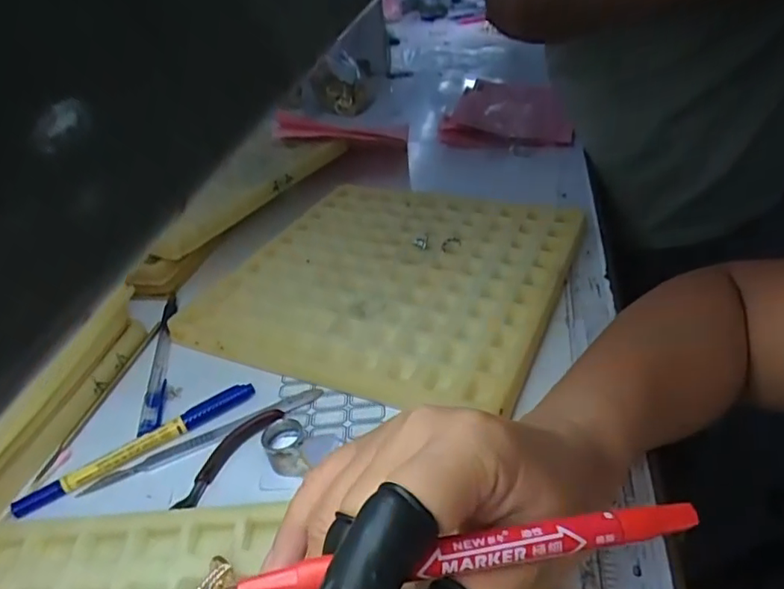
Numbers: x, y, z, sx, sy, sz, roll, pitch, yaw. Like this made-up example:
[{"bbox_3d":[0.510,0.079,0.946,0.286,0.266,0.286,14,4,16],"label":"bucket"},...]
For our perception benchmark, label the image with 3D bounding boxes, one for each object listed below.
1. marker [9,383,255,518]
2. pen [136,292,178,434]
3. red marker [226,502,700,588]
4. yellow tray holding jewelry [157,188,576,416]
[{"bbox_3d":[-0.150,0.090,0.331,0.141,0.008,0.013,-26,38,-25],"label":"marker"},{"bbox_3d":[-0.168,0.040,0.400,0.012,0.008,0.158,-12,34,-7],"label":"pen"},{"bbox_3d":[0.024,0.070,0.151,0.131,0.006,0.010,-5,36,-7],"label":"red marker"},{"bbox_3d":[-0.002,-0.019,0.447,0.259,0.024,0.246,10,38,25],"label":"yellow tray holding jewelry"}]

